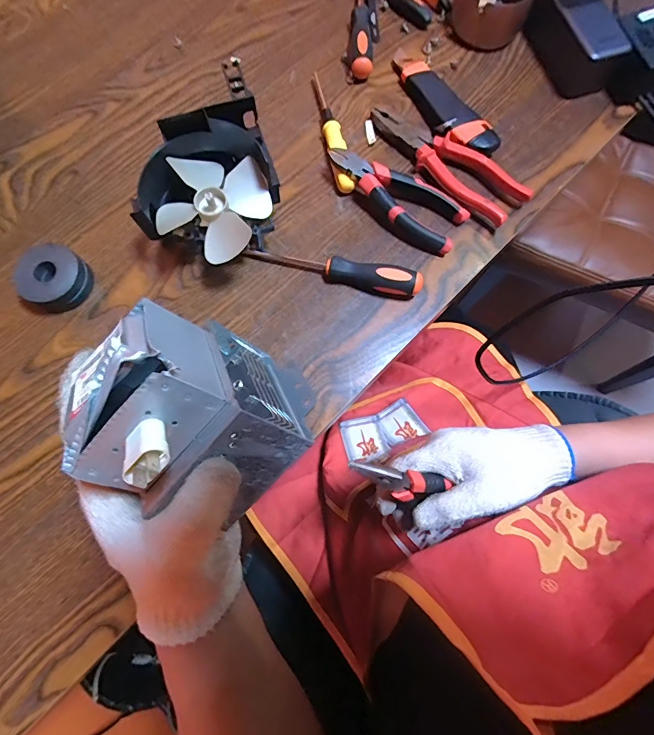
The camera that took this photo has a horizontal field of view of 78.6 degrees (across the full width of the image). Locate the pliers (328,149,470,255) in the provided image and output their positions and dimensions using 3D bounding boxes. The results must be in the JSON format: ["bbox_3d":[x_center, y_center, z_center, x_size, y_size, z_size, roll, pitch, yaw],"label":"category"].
[{"bbox_3d":[0.073,-0.182,0.427,0.152,0.031,0.058,33,78,7],"label":"pliers"}]

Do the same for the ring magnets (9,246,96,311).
[{"bbox_3d":[-0.269,-0.087,0.395,0.061,0.031,0.060,0,76,-1],"label":"ring magnets"}]

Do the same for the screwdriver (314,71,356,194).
[{"bbox_3d":[0.006,-0.270,0.453,0.021,0.026,0.164,-10,76,-4],"label":"screwdriver"}]

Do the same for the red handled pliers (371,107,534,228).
[{"bbox_3d":[0.126,-0.225,0.441,0.191,0.025,0.055,39,78,8],"label":"red handled pliers"}]

